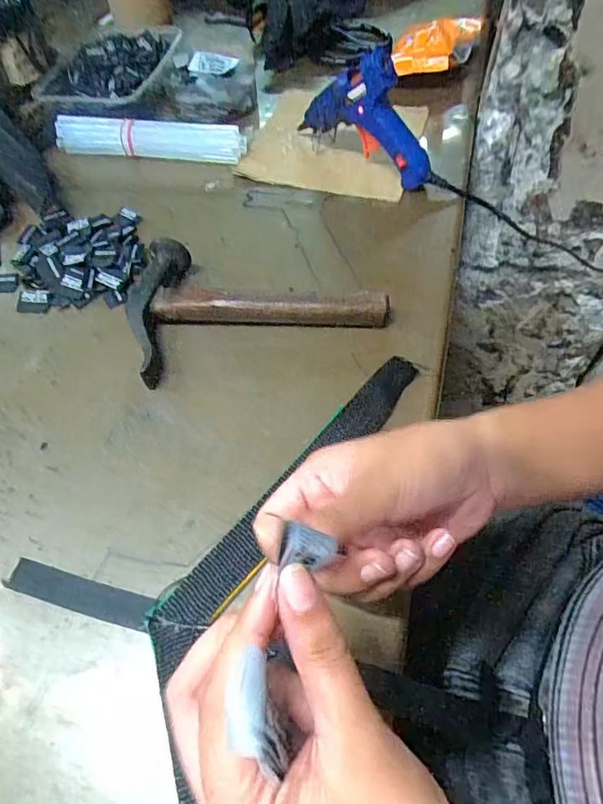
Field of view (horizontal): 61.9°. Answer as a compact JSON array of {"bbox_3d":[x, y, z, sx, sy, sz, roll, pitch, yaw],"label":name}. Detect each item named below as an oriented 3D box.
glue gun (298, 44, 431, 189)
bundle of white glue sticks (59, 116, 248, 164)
[{"bbox_3d":[0.057,-0.251,0.433,0.128,0.097,0.026,35,64,22],"label":"glue gun"},{"bbox_3d":[-0.150,-0.258,0.494,0.190,0.027,0.032,7,57,6],"label":"bundle of white glue sticks"}]

